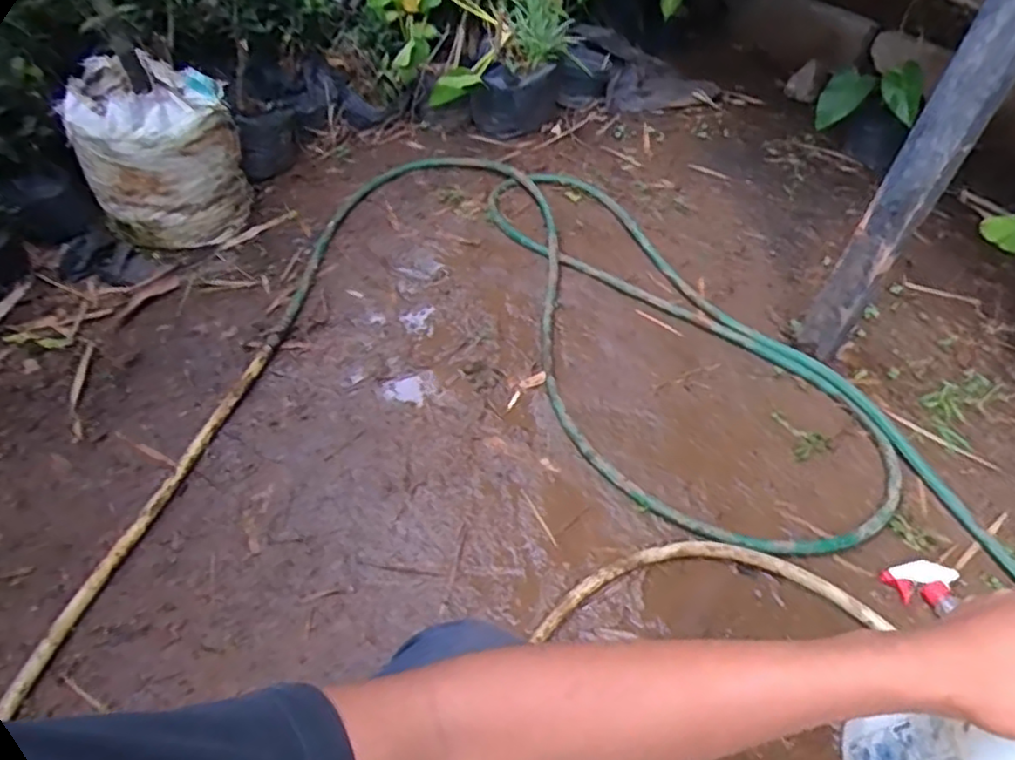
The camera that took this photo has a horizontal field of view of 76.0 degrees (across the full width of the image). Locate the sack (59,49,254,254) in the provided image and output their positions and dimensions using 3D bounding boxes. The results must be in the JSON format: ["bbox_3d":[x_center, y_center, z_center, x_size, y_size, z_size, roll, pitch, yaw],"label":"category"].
[{"bbox_3d":[-0.793,-0.525,1.482,0.314,0.332,0.354,-27,54,-21],"label":"sack"}]

